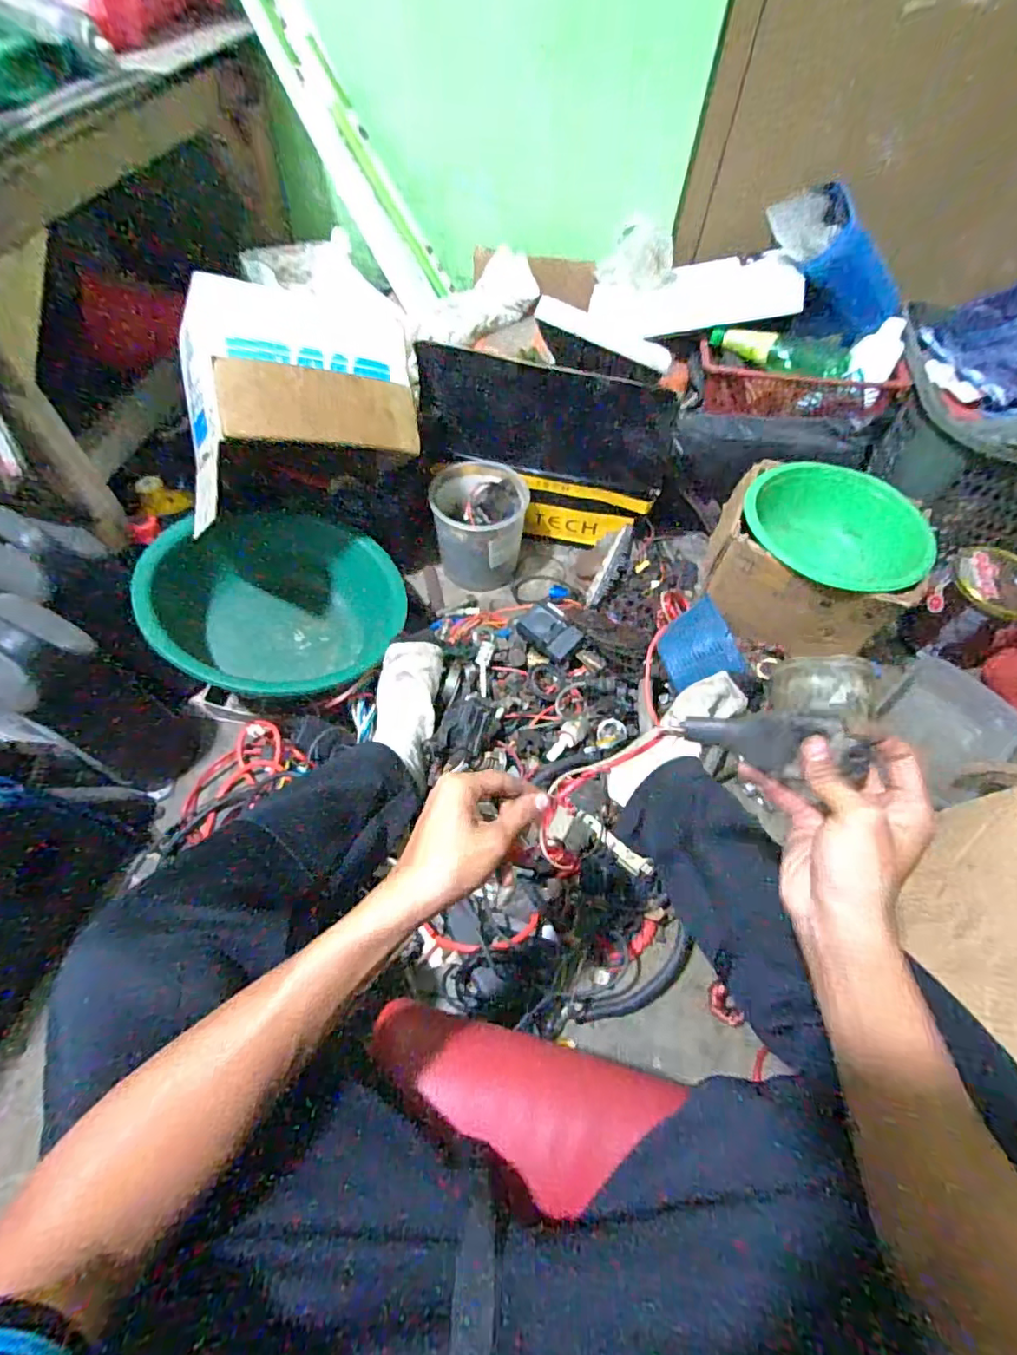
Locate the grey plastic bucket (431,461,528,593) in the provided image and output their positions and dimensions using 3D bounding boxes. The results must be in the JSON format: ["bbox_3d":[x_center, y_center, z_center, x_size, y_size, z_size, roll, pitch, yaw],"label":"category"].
[{"bbox_3d":[-0.053,-0.270,0.991,0.158,0.149,0.159,1,58,-2],"label":"grey plastic bucket"}]

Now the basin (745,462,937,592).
[{"bbox_3d":[0.502,-0.218,0.856,0.283,0.089,0.193,31,62,16],"label":"basin"}]

